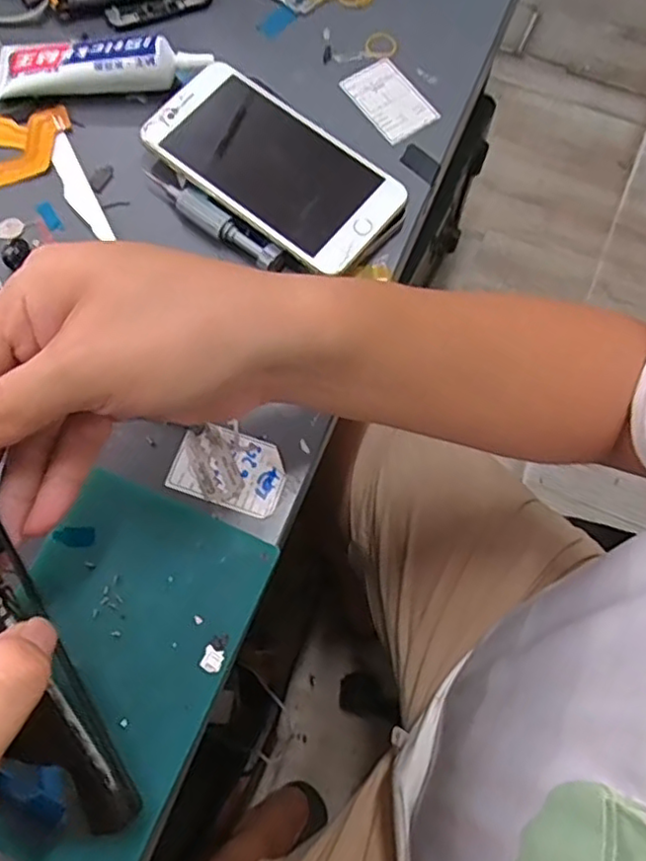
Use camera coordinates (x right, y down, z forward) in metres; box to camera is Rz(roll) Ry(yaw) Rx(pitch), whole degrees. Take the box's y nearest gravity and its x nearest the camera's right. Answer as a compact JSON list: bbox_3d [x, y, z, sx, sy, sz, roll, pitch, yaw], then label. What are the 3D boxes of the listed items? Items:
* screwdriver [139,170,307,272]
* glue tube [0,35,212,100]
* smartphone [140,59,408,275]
[{"bbox_3d":[-0.063,-0.124,0.383,0.113,0.013,0.014,35,74,12],"label":"screwdriver"},{"bbox_3d":[-0.143,-0.233,0.411,0.134,0.026,0.037,0,70,0],"label":"glue tube"},{"bbox_3d":[-0.030,-0.161,0.386,0.156,0.007,0.077,38,75,10],"label":"smartphone"}]

